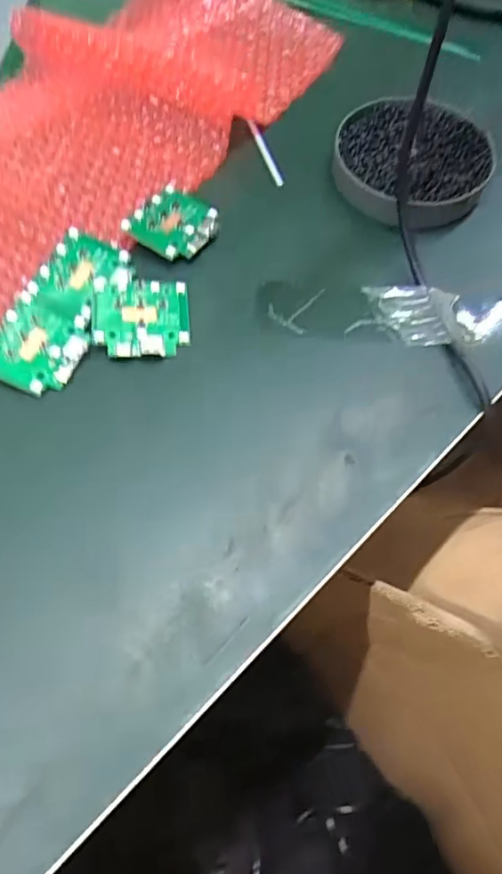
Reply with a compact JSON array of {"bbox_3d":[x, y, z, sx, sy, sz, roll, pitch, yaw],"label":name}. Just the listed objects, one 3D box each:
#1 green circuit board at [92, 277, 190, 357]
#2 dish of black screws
[{"bbox_3d":[-0.070,-0.077,0.357,0.059,0.014,0.057,-5,63,-4],"label":"green circuit board"},{"bbox_3d":[0.117,-0.202,0.417,0.110,0.024,0.124,20,64,8],"label":"dish of black screws"}]

